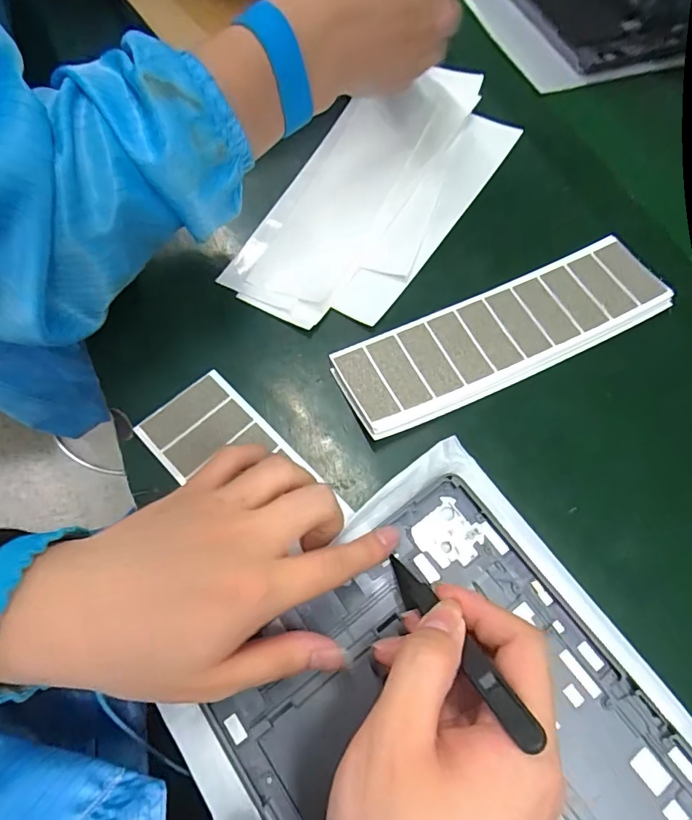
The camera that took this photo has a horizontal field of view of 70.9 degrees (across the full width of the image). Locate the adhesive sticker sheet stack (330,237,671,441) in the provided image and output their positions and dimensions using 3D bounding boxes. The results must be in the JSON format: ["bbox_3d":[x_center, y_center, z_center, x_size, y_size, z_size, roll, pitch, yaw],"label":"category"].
[{"bbox_3d":[0.099,-0.049,0.304,0.216,0.008,0.060,-24,69,-10],"label":"adhesive sticker sheet stack"}]

